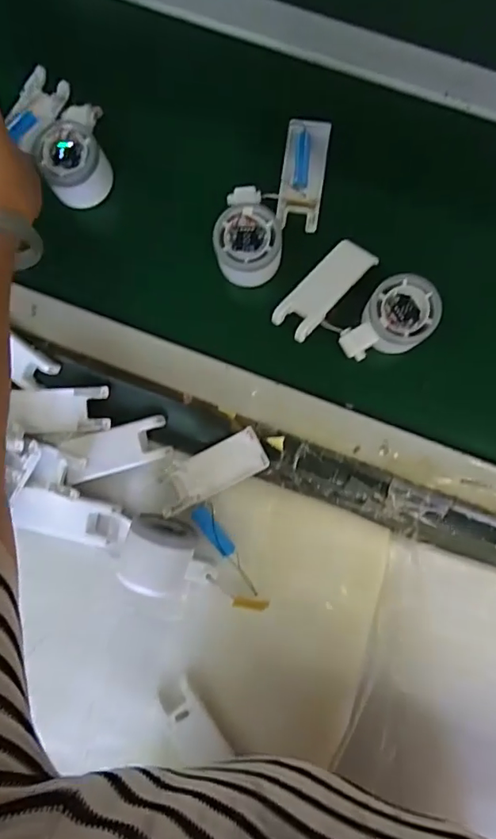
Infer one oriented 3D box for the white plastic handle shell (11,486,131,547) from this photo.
[{"bbox_3d":[-0.161,0.089,0.458,0.101,0.018,0.035,18,87,-10],"label":"white plastic handle shell"}]

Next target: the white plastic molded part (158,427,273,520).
[{"bbox_3d":[-0.033,0.047,0.457,0.102,0.019,0.041,-27,85,1],"label":"white plastic molded part"}]

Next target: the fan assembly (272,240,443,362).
[{"bbox_3d":[0.098,-0.096,0.446,0.113,0.046,0.099,42,90,6],"label":"fan assembly"}]

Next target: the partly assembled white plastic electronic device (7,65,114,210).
[{"bbox_3d":[-0.178,-0.275,0.481,0.075,0.054,0.136,-29,75,1],"label":"partly assembled white plastic electronic device"}]

